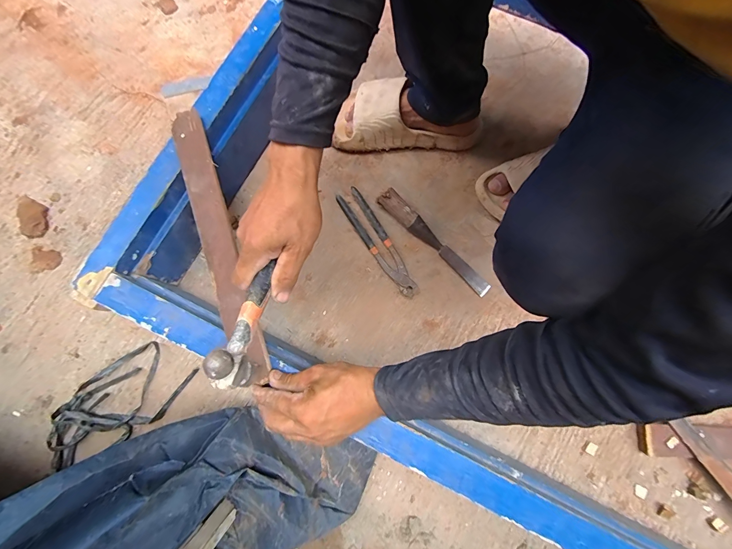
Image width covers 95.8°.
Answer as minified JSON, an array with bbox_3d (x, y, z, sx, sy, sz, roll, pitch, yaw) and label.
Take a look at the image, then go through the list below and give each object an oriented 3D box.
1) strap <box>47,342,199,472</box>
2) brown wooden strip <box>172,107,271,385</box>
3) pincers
[{"bbox_3d":[-0.390,0.200,0.521,0.225,0.016,0.114,-34,80,-9],"label":"strap"},{"bbox_3d":[-0.193,-0.049,0.429,0.043,0.011,0.374,-19,79,-6],"label":"brown wooden strip"},{"bbox_3d":[0.021,-0.057,0.586,0.042,0.023,0.214,-32,80,-8],"label":"pincers"}]

